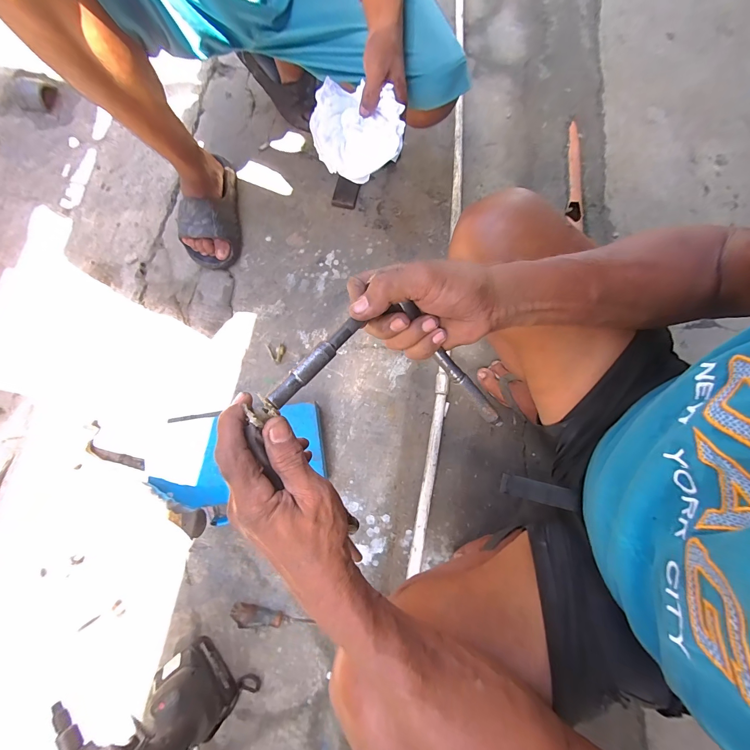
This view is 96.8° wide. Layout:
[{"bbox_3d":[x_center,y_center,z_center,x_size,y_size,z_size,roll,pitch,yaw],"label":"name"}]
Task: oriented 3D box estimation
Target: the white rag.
[{"bbox_3d":[-0.033,-0.365,0.490,0.115,0.065,0.152,-21,77,-6],"label":"white rag"}]

